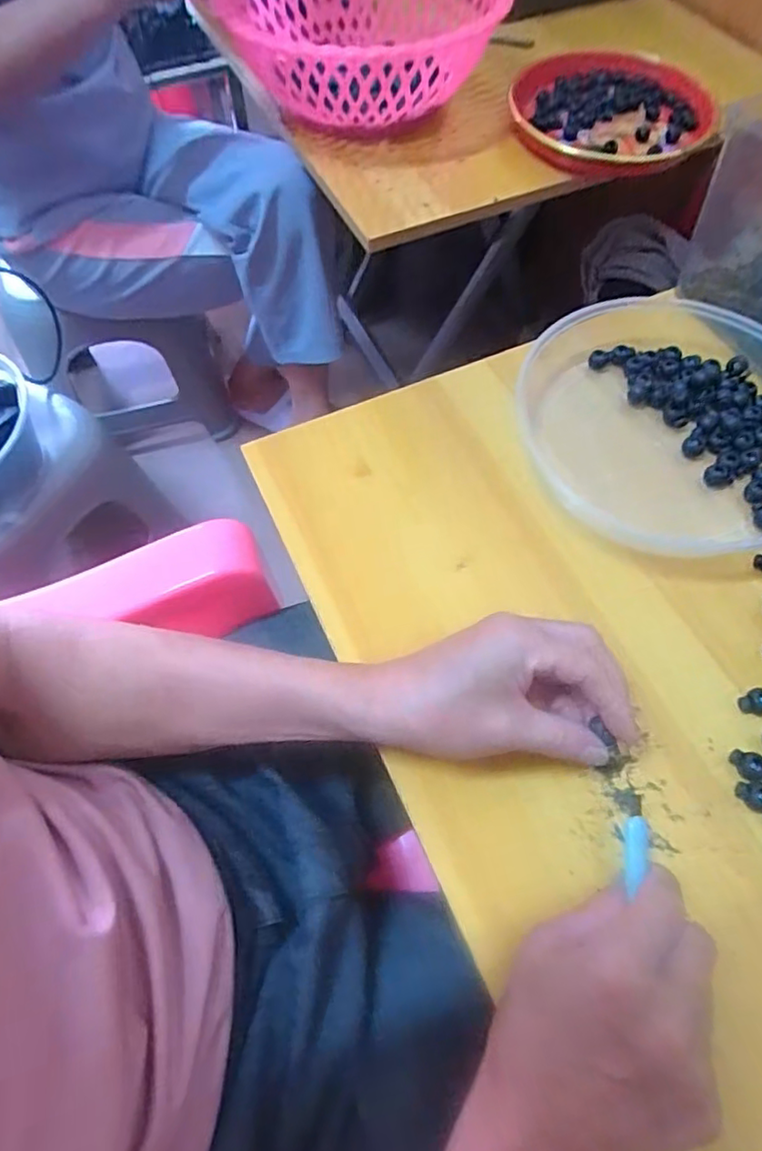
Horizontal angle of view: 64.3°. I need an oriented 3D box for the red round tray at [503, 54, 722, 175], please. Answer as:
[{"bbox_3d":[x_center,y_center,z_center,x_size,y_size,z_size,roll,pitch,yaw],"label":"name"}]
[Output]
[{"bbox_3d":[0.249,-0.516,0.673,0.222,0.025,0.218,-1,62,1],"label":"red round tray"}]

